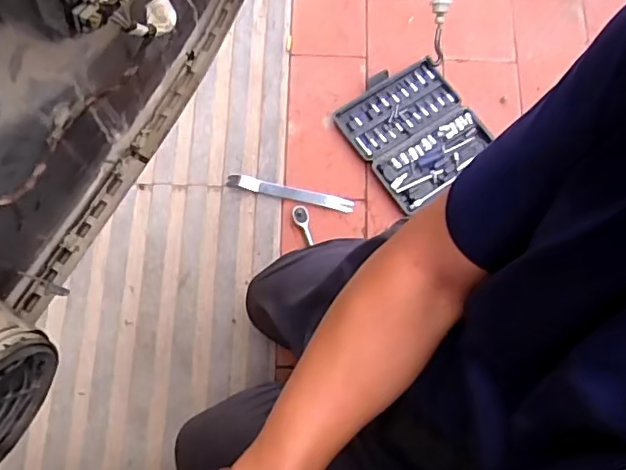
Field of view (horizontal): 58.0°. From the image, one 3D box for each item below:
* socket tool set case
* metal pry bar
[{"bbox_3d":[0.196,-0.204,1.089,0.240,0.034,0.247,-36,77,-10],"label":"socket tool set case"},{"bbox_3d":[-0.041,-0.079,1.032,0.232,0.013,0.026,12,74,3],"label":"metal pry bar"}]

